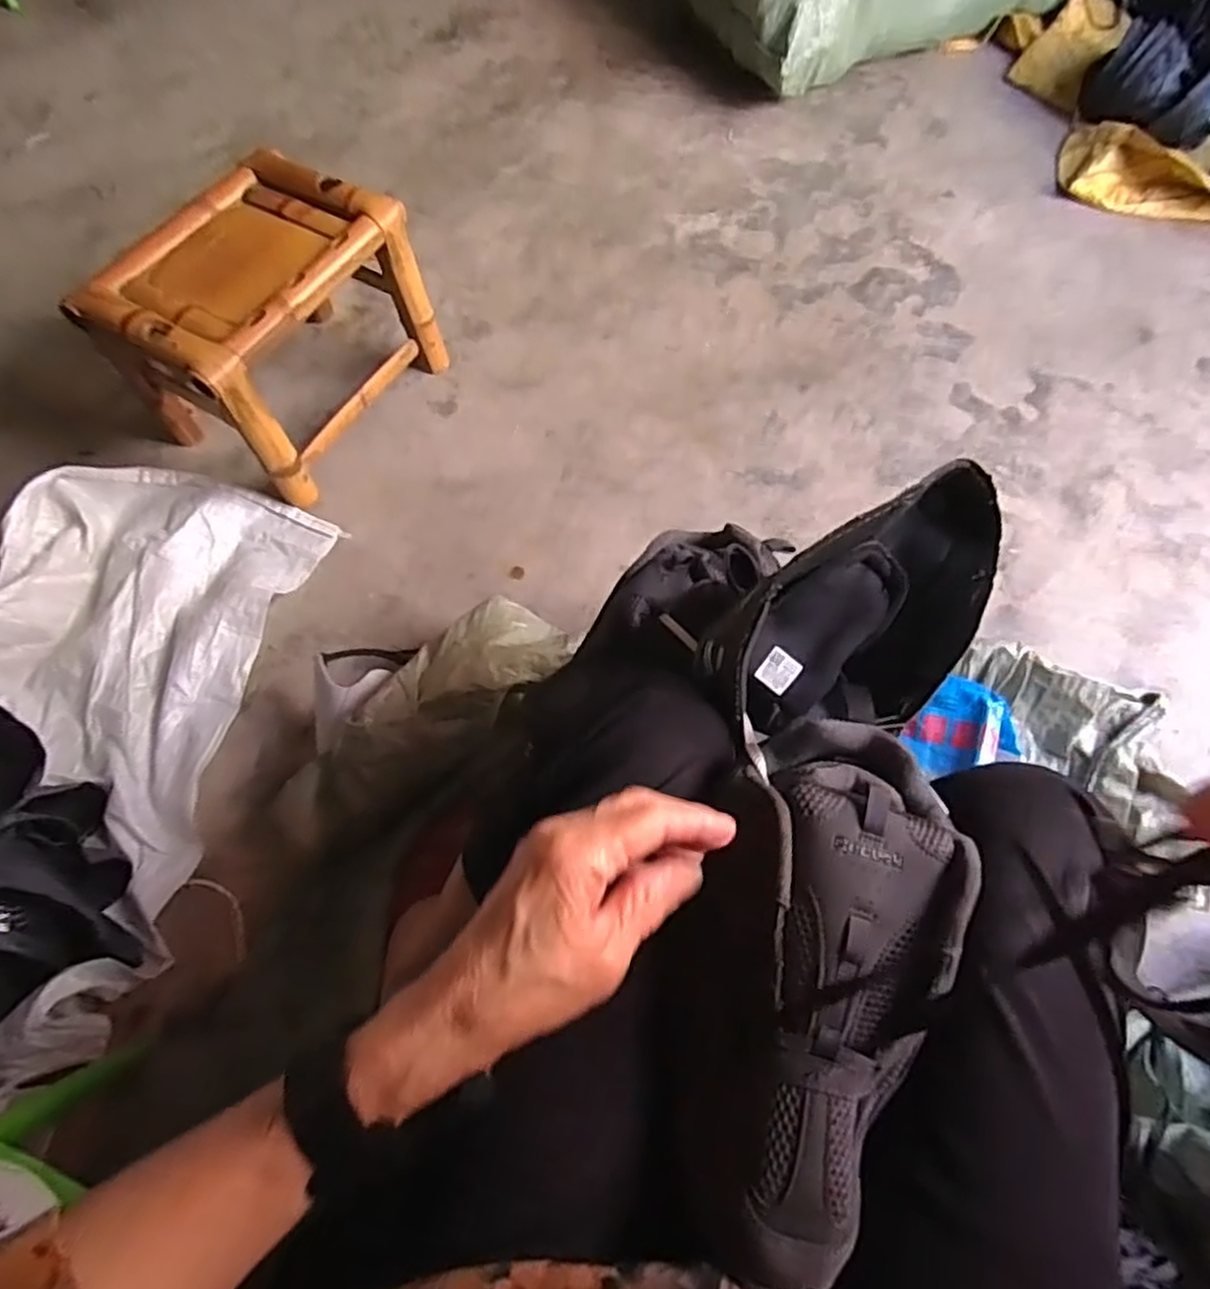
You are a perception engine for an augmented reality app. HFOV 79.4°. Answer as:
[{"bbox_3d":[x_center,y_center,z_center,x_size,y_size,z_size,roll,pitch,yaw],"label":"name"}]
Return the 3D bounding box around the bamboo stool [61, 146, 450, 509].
[{"bbox_3d":[-0.471,-0.443,1.041,0.290,0.260,0.353,27,67,15],"label":"bamboo stool"}]

